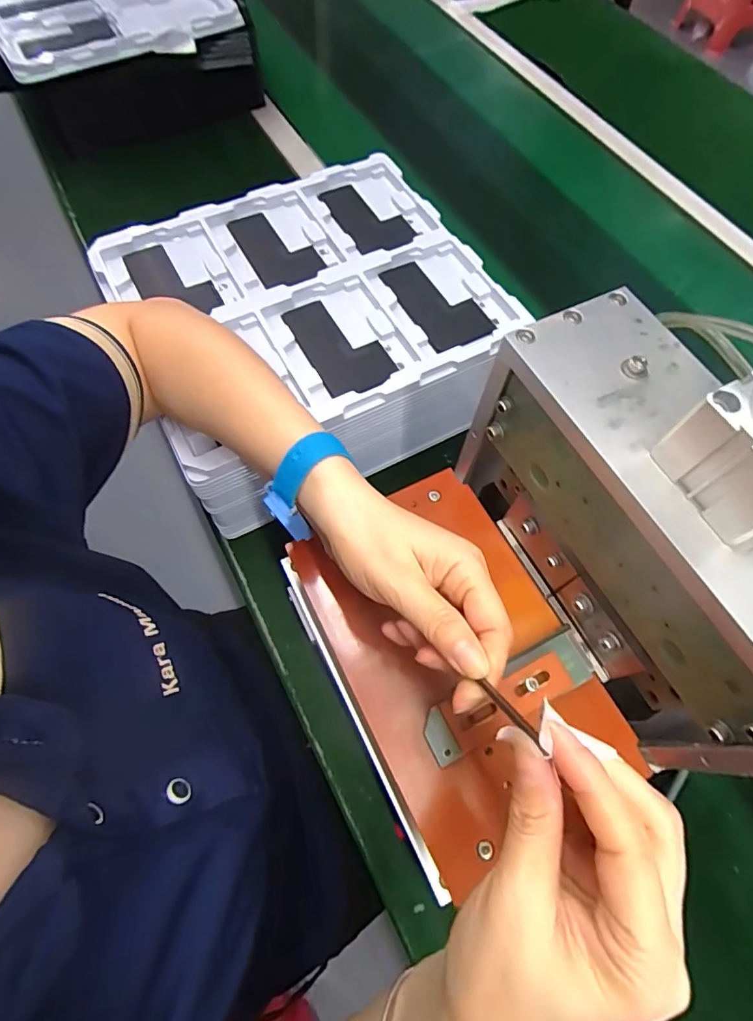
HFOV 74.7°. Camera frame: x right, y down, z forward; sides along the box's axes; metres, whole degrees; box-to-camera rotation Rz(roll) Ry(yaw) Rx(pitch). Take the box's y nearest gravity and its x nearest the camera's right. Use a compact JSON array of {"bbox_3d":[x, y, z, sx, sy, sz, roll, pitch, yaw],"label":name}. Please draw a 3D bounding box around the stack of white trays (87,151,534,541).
[{"bbox_3d":[-0.061,-0.176,0.488,0.313,0.112,0.274,-26,69,-13],"label":"stack of white trays"}]

